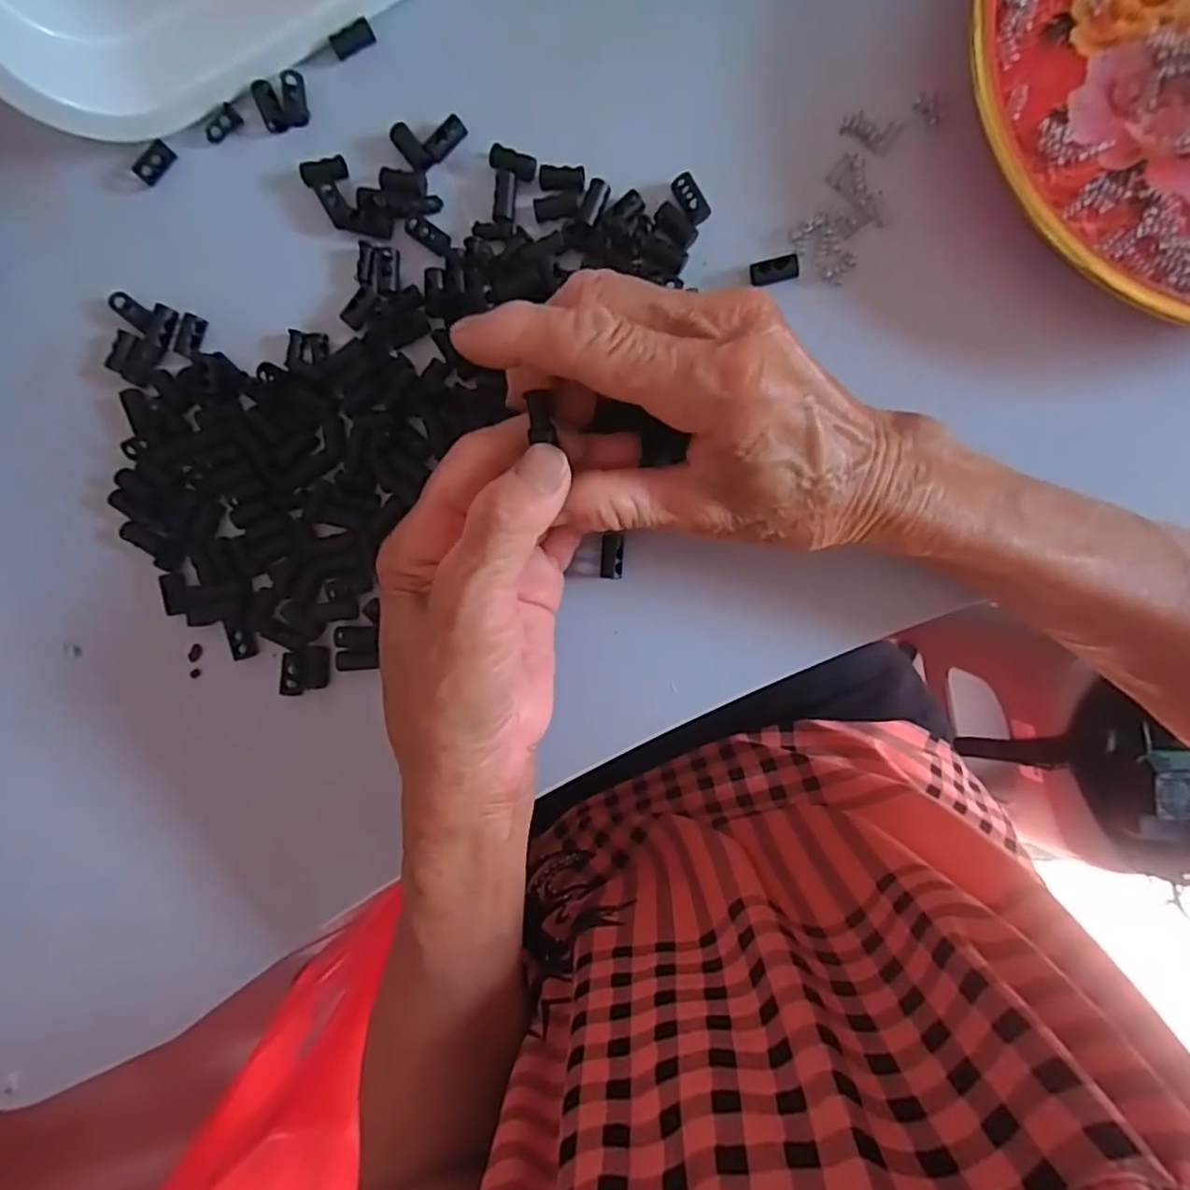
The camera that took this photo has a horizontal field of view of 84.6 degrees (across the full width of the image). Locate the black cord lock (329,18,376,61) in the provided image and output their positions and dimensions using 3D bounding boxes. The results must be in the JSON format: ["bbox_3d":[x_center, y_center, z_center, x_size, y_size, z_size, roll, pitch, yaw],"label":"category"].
[{"bbox_3d":[-0.100,-0.229,0.268,0.018,0.004,0.008,-33,90,6],"label":"black cord lock"}]

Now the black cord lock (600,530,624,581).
[{"bbox_3d":[0.007,-0.016,0.271,0.009,0.005,0.018,2,93,5],"label":"black cord lock"}]

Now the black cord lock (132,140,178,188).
[{"bbox_3d":[-0.187,-0.183,0.277,0.007,0.008,0.017,40,95,2],"label":"black cord lock"}]

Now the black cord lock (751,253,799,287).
[{"bbox_3d":[0.072,-0.129,0.259,0.018,0.008,0.010,-9,92,5],"label":"black cord lock"}]

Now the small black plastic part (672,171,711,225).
[{"bbox_3d":[0.038,-0.158,0.259,0.009,0.004,0.020,-31,90,6],"label":"small black plastic part"}]

